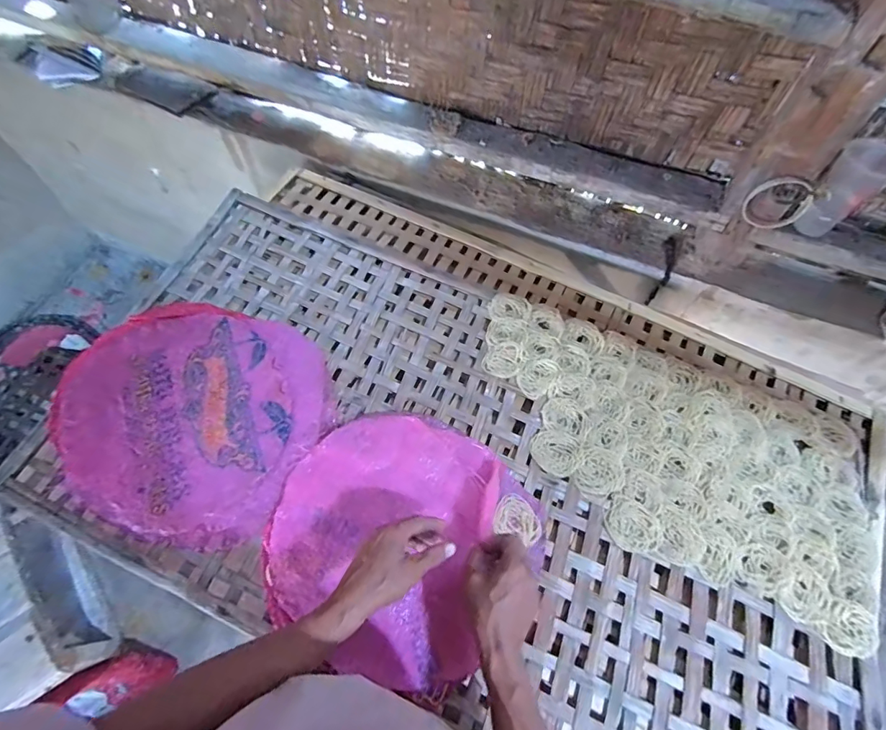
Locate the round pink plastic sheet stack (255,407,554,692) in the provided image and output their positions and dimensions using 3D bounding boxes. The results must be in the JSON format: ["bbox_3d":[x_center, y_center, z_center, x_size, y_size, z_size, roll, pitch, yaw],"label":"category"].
[{"bbox_3d":[-0.056,0.226,0.614,0.338,0.030,0.318,1,62,-2],"label":"round pink plastic sheet stack"}]

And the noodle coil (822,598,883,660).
[{"bbox_3d":[0.533,0.344,0.591,0.054,0.017,0.069,37,66,16],"label":"noodle coil"}]

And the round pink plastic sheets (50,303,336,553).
[{"bbox_3d":[-0.389,0.061,0.708,0.397,0.022,0.354,24,63,10],"label":"round pink plastic sheets"}]

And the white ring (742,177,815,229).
[{"bbox_3d":[0.541,-0.259,0.734,0.096,0.101,0.023,5,63,1],"label":"white ring"}]

